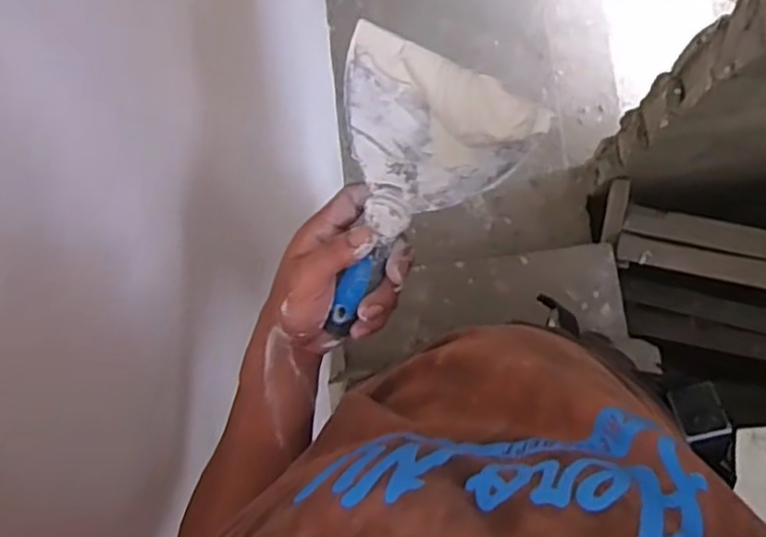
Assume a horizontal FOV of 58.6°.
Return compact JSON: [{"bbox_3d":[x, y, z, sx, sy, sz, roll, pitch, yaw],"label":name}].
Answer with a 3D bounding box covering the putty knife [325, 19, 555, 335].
[{"bbox_3d":[0.009,-0.054,0.485,0.137,0.028,0.192,29,111,10],"label":"putty knife"}]

